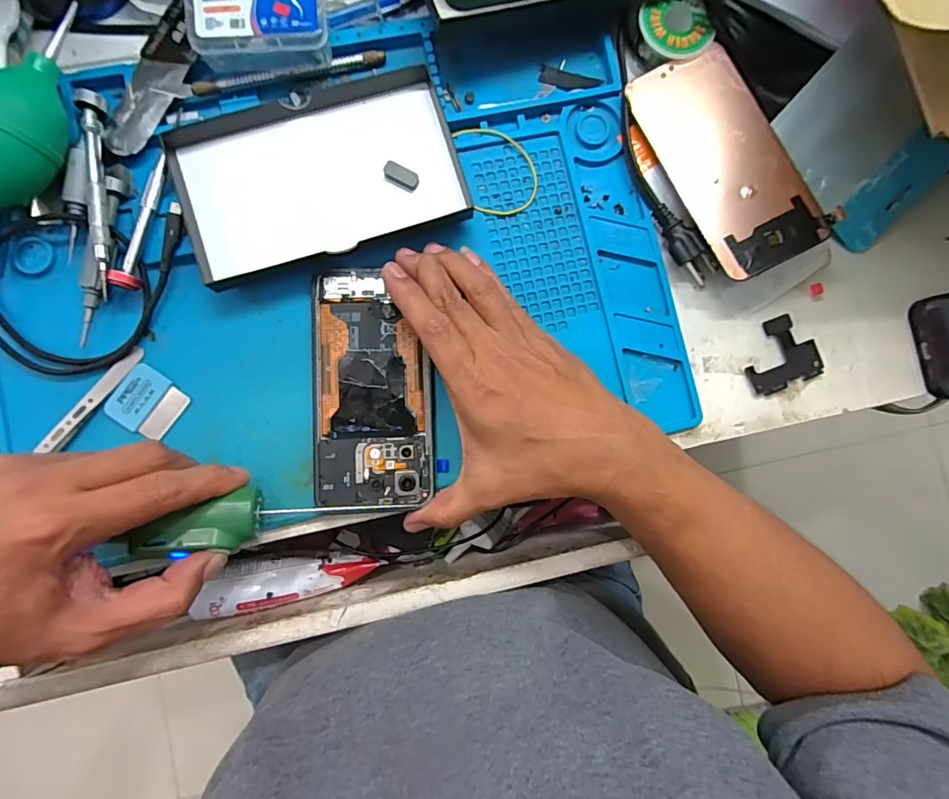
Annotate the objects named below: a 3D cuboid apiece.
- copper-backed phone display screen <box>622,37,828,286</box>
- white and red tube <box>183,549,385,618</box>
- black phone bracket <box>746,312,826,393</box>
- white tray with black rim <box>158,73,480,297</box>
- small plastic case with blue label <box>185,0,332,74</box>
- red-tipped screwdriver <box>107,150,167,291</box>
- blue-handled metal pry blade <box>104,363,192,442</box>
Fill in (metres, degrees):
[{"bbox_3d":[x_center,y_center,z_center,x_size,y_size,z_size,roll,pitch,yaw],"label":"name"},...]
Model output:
[{"bbox_3d":[0.171,-0.162,0.321,0.074,0.007,0.156,-26,84,3],"label":"copper-backed phone display screen"},{"bbox_3d":[-0.137,0.136,0.355,0.126,0.027,0.038,-6,86,-4],"label":"white and red tube"},{"bbox_3d":[0.218,-0.033,0.336,0.055,0.004,0.048,-19,87,-5],"label":"black phone bracket"},{"bbox_3d":[-0.099,-0.146,0.310,0.176,0.019,0.103,-17,87,-4],"label":"white tray with black rim"},{"bbox_3d":[-0.134,-0.244,0.296,0.081,0.024,0.054,3,86,-3],"label":"small plastic case with blue label"},{"bbox_3d":[-0.210,-0.113,0.297,0.012,0.016,0.087,13,85,-2],"label":"red-tipped screwdriver"},{"bbox_3d":[-0.211,0.003,0.307,0.041,0.006,0.040,33,85,-1],"label":"blue-handled metal pry blade"}]

